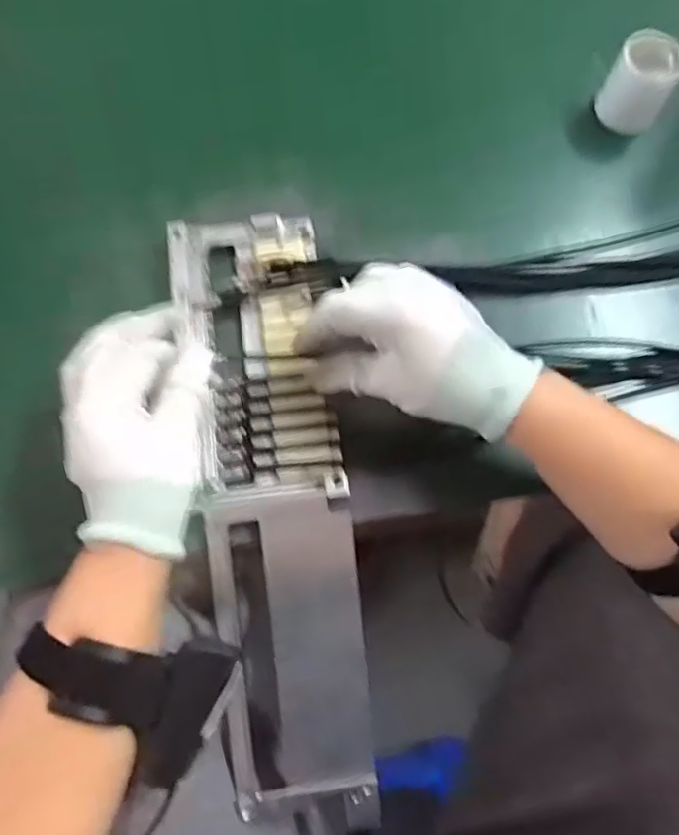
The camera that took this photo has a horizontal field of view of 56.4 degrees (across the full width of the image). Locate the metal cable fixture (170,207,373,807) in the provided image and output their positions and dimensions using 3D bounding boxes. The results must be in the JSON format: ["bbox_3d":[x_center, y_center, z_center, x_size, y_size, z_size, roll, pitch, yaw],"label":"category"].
[{"bbox_3d":[-0.038,0.050,0.405,0.097,0.045,0.381,-8,83,-5],"label":"metal cable fixture"}]

